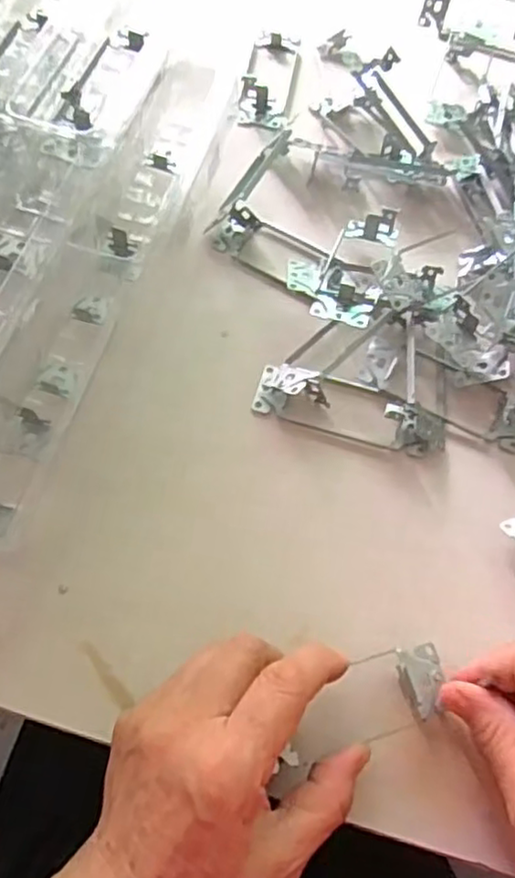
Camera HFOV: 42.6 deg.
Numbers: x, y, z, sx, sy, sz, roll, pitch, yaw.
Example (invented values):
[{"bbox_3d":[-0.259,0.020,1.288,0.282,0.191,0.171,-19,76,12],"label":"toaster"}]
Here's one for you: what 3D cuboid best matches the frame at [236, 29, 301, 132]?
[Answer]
[{"bbox_3d":[0.011,-0.277,0.496,0.037,0.018,0.094,10,69,3],"label":"frame"}]

